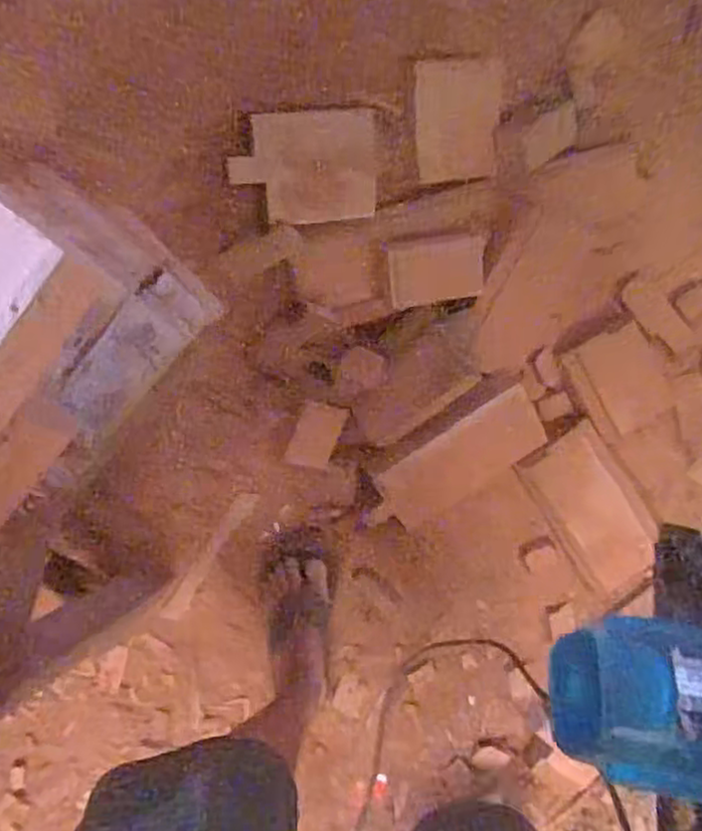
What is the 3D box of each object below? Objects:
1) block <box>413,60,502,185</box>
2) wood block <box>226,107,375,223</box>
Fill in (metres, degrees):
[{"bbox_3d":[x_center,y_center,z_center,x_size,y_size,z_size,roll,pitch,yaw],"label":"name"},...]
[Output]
[{"bbox_3d":[0.139,-0.373,0.916,0.128,0.016,0.139,-15,114,-25],"label":"block"},{"bbox_3d":[-0.050,-0.283,0.828,0.171,0.014,0.120,-13,113,-23],"label":"wood block"}]

